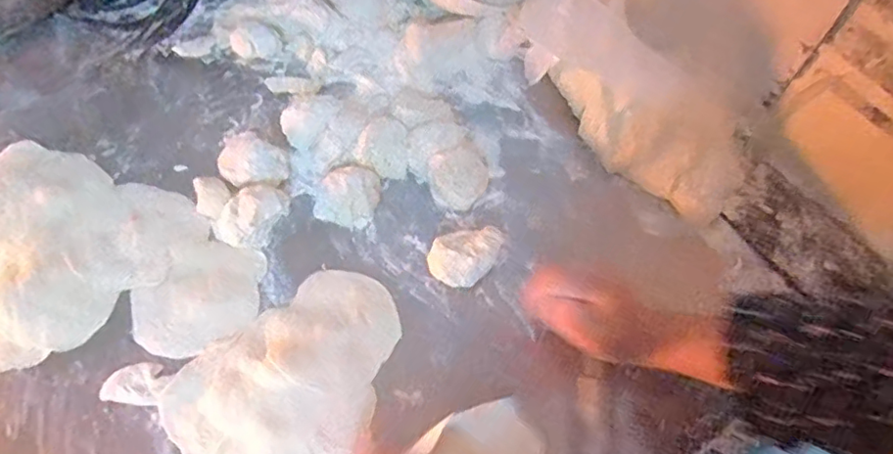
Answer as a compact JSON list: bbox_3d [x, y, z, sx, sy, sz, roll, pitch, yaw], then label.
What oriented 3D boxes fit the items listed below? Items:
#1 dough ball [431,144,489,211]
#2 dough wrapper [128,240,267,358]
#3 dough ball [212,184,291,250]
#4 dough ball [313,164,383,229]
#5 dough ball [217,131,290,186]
[{"bbox_3d":[0.012,-0.051,0.559,0.055,0.032,0.063,14,64,3],"label":"dough ball"},{"bbox_3d":[-0.212,0.062,0.502,0.117,0.005,0.089,-41,73,-20],"label":"dough wrapper"},{"bbox_3d":[-0.177,-0.015,0.527,0.045,0.030,0.070,38,68,15],"label":"dough ball"},{"bbox_3d":[-0.094,-0.034,0.545,0.058,0.032,0.055,1,64,-3],"label":"dough ball"},{"bbox_3d":[-0.188,-0.064,0.554,0.069,0.030,0.051,18,64,6],"label":"dough ball"}]

